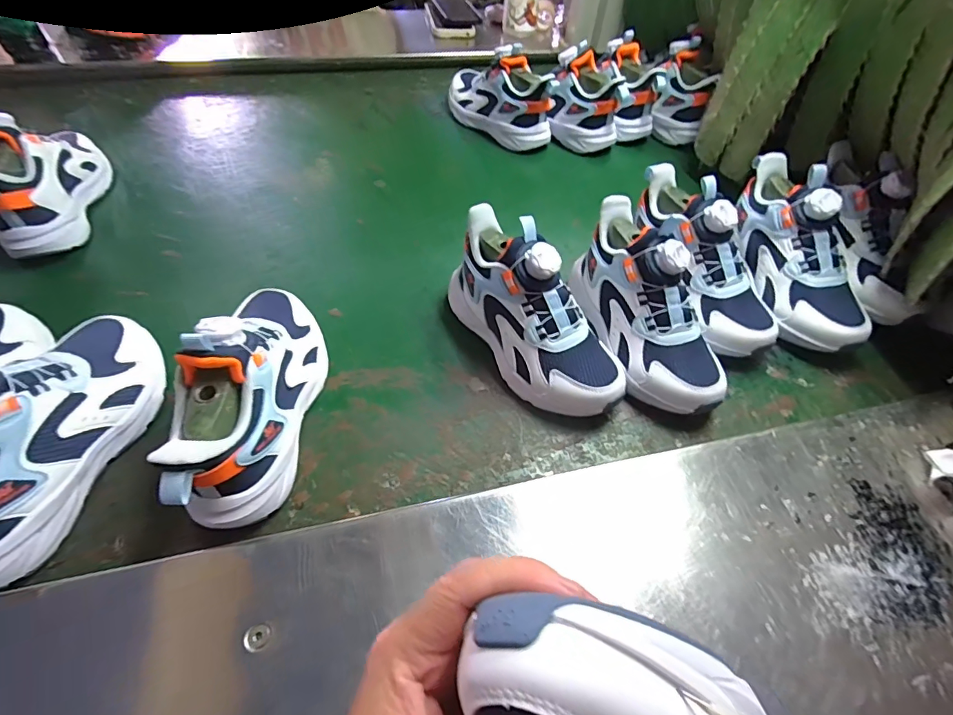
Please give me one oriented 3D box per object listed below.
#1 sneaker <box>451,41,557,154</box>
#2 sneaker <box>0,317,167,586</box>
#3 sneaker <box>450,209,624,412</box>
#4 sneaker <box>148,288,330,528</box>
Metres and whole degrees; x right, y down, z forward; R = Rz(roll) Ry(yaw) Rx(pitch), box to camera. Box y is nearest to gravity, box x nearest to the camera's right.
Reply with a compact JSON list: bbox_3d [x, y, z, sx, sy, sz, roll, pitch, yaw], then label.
[{"bbox_3d":[0.033,-0.396,0.665,0.071,0.102,0.200,-31,61,-25],"label":"sneaker"},{"bbox_3d":[-0.299,0.044,0.306,0.075,0.114,0.201,10,52,3],"label":"sneaker"},{"bbox_3d":[0.052,-0.040,0.400,0.080,0.112,0.200,-31,61,-25],"label":"sneaker"},{"bbox_3d":[-0.166,0.015,0.342,0.067,0.115,0.209,-1,52,-6],"label":"sneaker"}]

